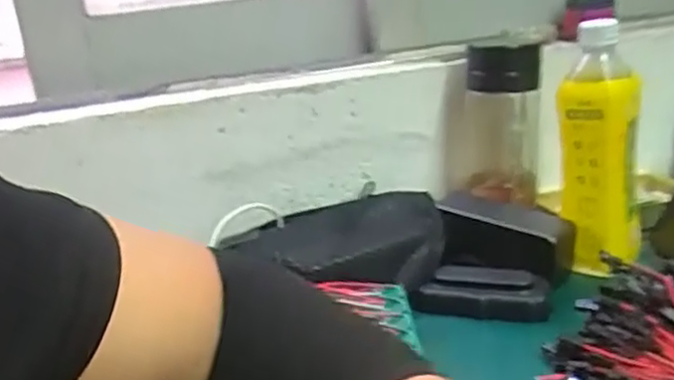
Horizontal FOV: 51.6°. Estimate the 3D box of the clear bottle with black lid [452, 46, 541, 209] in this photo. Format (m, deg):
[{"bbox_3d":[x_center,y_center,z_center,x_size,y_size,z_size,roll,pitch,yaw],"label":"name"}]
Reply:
[{"bbox_3d":[0.153,-0.064,0.680,0.081,0.147,0.083,-3,16,10],"label":"clear bottle with black lid"}]

